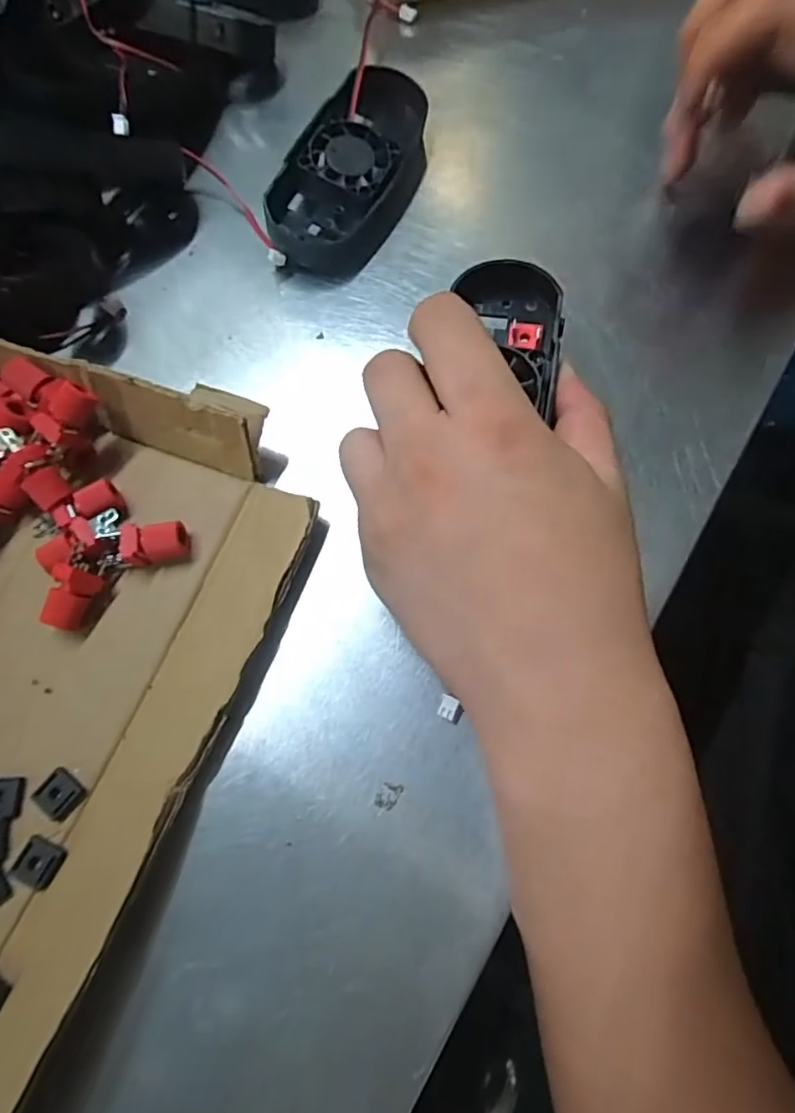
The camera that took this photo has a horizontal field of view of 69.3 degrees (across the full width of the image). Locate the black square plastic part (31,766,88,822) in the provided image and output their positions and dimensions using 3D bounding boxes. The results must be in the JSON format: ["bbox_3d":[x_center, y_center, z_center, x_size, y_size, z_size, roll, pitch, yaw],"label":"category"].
[{"bbox_3d":[-0.120,0.084,0.203,0.015,0.005,0.013,40,78,14],"label":"black square plastic part"}]

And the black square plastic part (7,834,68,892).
[{"bbox_3d":[-0.122,0.104,0.195,0.015,0.004,0.014,20,74,9],"label":"black square plastic part"}]

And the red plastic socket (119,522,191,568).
[{"bbox_3d":[-0.095,-0.004,0.227,0.022,0.014,0.017,-9,72,0],"label":"red plastic socket"}]

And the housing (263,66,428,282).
[{"bbox_3d":[-0.020,-0.191,0.284,0.057,0.021,0.114,28,75,11],"label":"housing"}]

